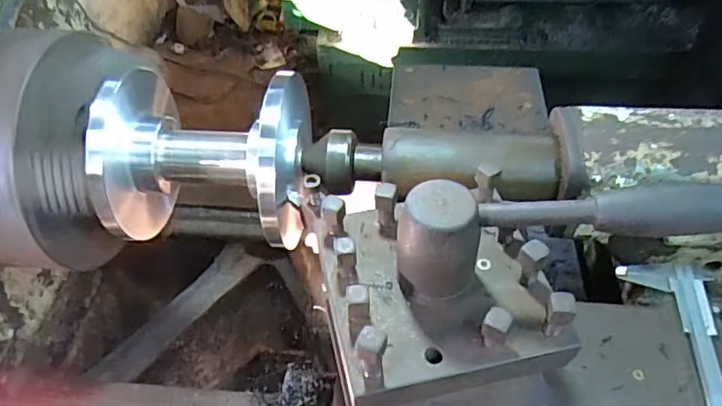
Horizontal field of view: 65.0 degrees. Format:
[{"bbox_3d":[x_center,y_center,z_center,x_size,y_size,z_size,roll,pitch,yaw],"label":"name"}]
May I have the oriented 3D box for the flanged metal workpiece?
[{"bbox_3d":[-0.137,-0.039,0.525,0.170,0.141,0.143,4,47,7],"label":"flanged metal workpiece"}]

